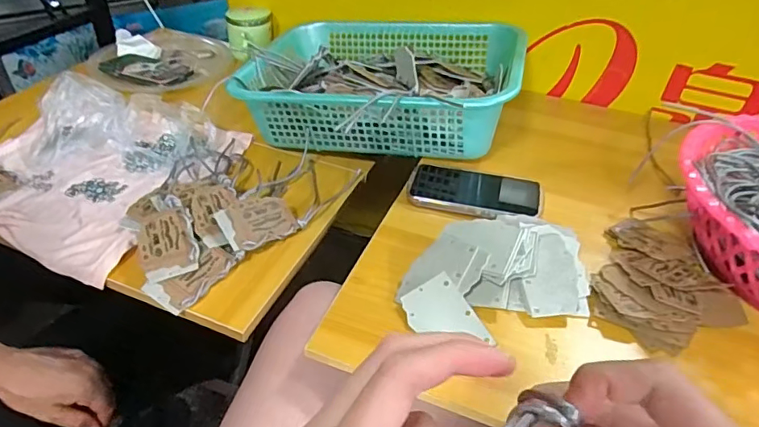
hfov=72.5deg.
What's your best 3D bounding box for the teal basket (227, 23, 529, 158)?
[{"bbox_3d":[0.004,-0.207,0.766,0.379,0.120,0.307,12,42,7],"label":"teal basket"}]

